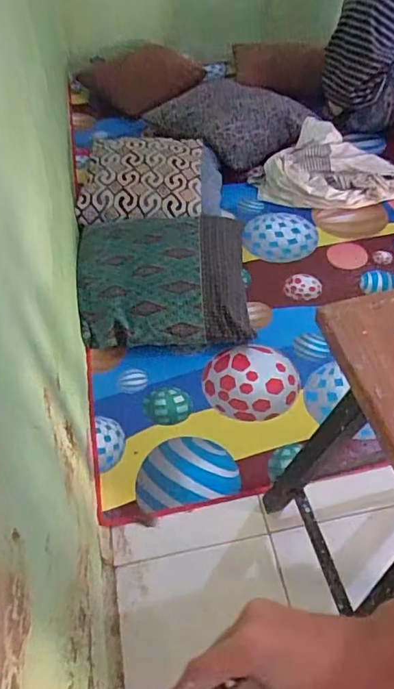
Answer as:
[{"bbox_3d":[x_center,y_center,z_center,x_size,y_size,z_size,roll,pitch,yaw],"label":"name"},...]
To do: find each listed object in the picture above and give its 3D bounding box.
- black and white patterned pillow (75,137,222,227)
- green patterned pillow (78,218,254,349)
[{"bbox_3d":[-0.142,-0.522,1.624,0.431,0.120,0.418,0,54,4],"label":"black and white patterned pillow"},{"bbox_3d":[-0.086,-0.185,1.357,0.432,0.118,0.434,-5,53,0],"label":"green patterned pillow"}]

